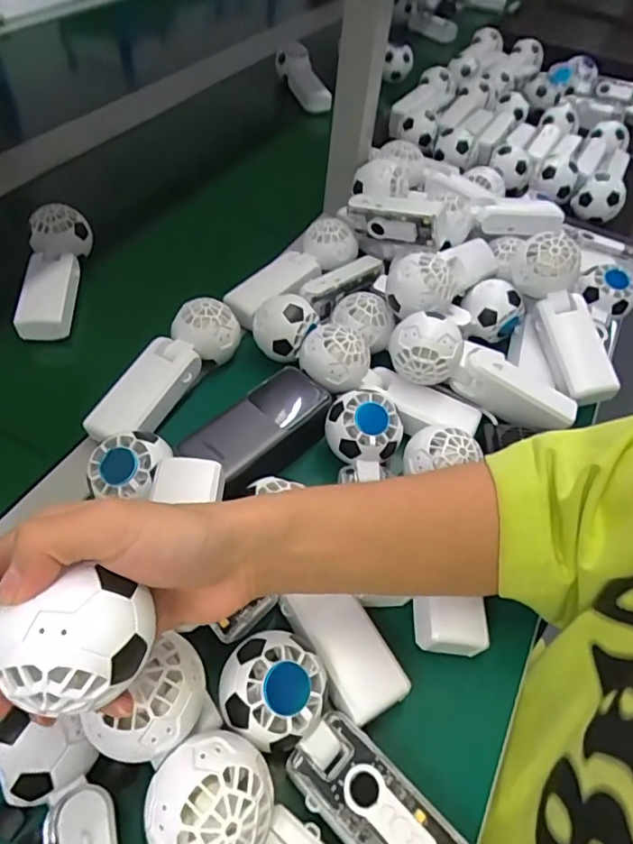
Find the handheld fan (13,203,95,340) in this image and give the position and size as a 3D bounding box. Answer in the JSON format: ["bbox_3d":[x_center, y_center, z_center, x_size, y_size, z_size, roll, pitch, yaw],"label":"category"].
[{"bbox_3d":[-0.273,-0.157,0.551,0.059,0.054,0.149,-3,52,-7],"label":"handheld fan"}]

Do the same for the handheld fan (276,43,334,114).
[{"bbox_3d":[-0.026,-0.601,0.936,0.052,0.058,0.205,-11,53,-14],"label":"handheld fan"}]

